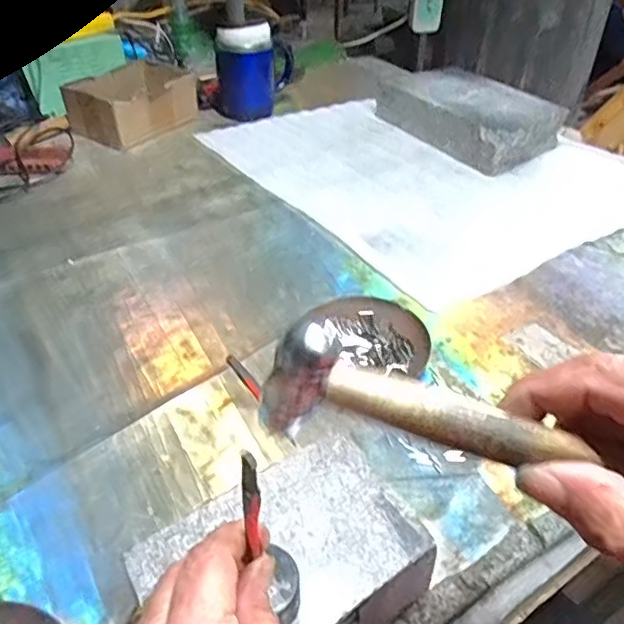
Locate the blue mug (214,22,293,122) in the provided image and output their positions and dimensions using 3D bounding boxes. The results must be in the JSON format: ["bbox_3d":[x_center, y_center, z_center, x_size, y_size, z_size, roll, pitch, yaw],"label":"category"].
[{"bbox_3d":[-0.089,-0.379,0.917,0.094,0.125,0.103,16,41,17],"label":"blue mug"}]

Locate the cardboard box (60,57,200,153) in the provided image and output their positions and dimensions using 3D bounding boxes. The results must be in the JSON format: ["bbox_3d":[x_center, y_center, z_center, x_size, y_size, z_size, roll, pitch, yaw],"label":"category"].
[{"bbox_3d":[-0.259,-0.317,0.886,0.130,0.066,0.188,26,45,27],"label":"cardboard box"}]

